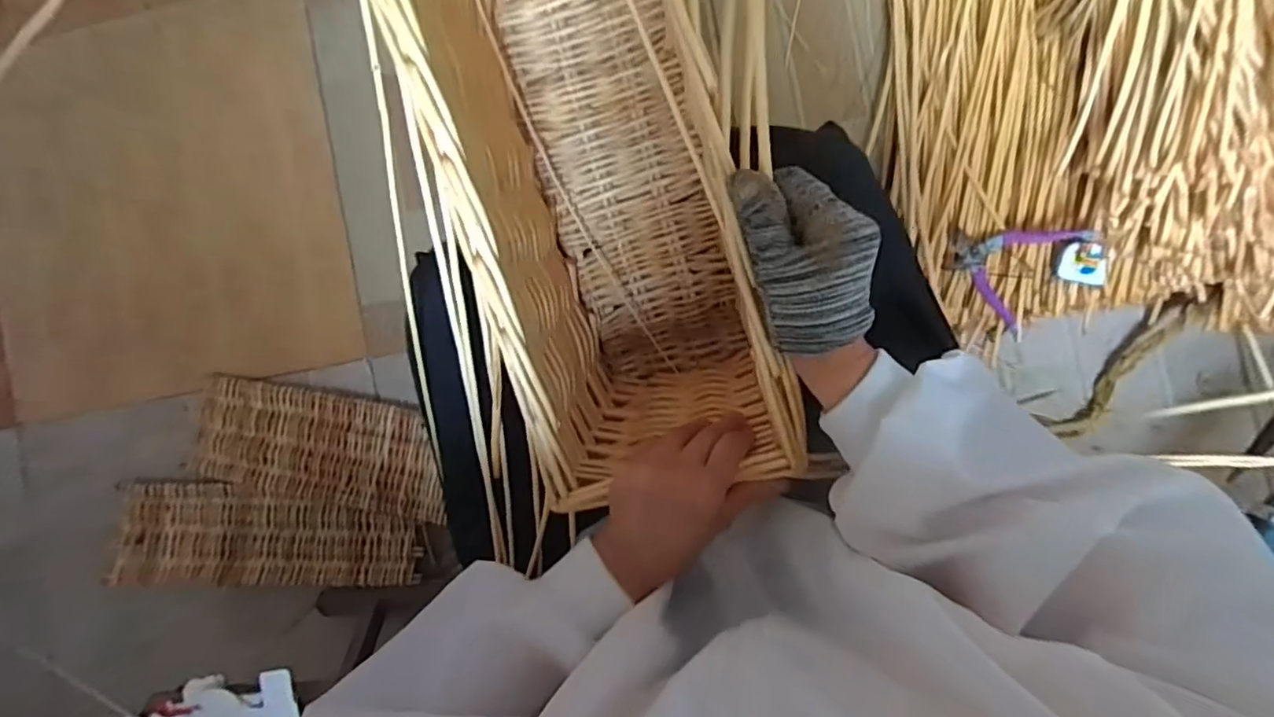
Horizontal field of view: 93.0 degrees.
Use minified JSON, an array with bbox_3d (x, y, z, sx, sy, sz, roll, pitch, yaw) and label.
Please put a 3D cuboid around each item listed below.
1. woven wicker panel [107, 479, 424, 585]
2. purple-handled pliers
[{"bbox_3d":[-0.558,0.260,0.901,0.464,0.024,0.153,-2,88,6],"label":"woven wicker panel"},{"bbox_3d":[0.461,-0.121,0.757,0.131,0.017,0.144,37,96,23],"label":"purple-handled pliers"}]

